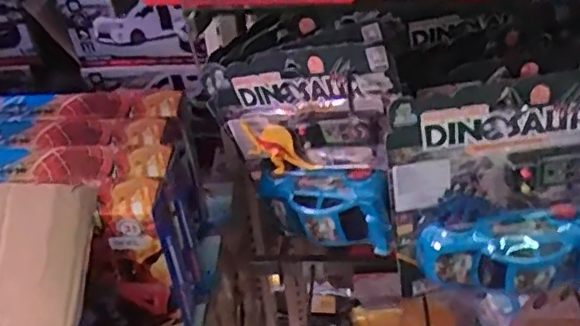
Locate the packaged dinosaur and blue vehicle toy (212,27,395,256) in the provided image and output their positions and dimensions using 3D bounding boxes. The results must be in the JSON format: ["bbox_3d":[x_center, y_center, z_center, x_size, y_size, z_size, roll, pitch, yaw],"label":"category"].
[{"bbox_3d":[0.013,-0.015,0.584,0.202,0.205,0.050,6,21,32],"label":"packaged dinosaur and blue vehicle toy"}]

